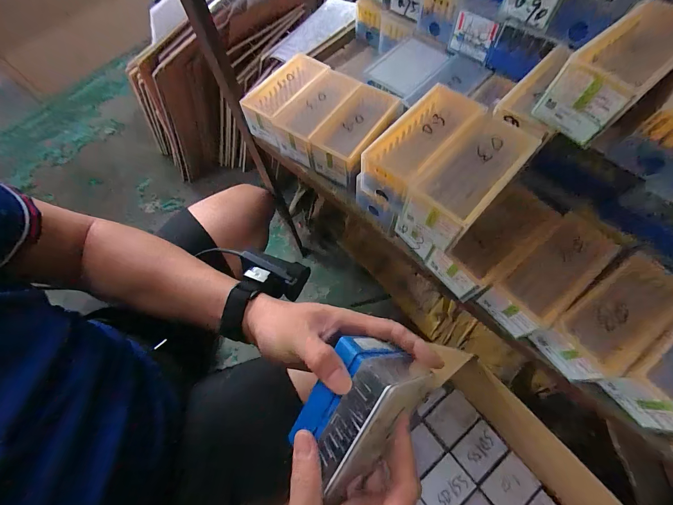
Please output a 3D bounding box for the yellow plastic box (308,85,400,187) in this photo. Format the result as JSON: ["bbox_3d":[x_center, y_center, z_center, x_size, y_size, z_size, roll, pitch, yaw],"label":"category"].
[{"bbox_3d":[0.026,-0.152,0.386,0.067,0.048,0.125,32,72,15],"label":"yellow plastic box"}]

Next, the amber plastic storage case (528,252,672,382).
[{"bbox_3d":[0.259,0.060,0.280,0.129,0.045,0.062,-35,70,-11],"label":"amber plastic storage case"}]

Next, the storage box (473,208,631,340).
[{"bbox_3d":[0.216,0.016,0.302,0.138,0.049,0.067,-38,70,-12],"label":"storage box"}]

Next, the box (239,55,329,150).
[{"bbox_3d":[-0.070,-0.216,0.419,0.061,0.052,0.120,32,72,15],"label":"box"}]

